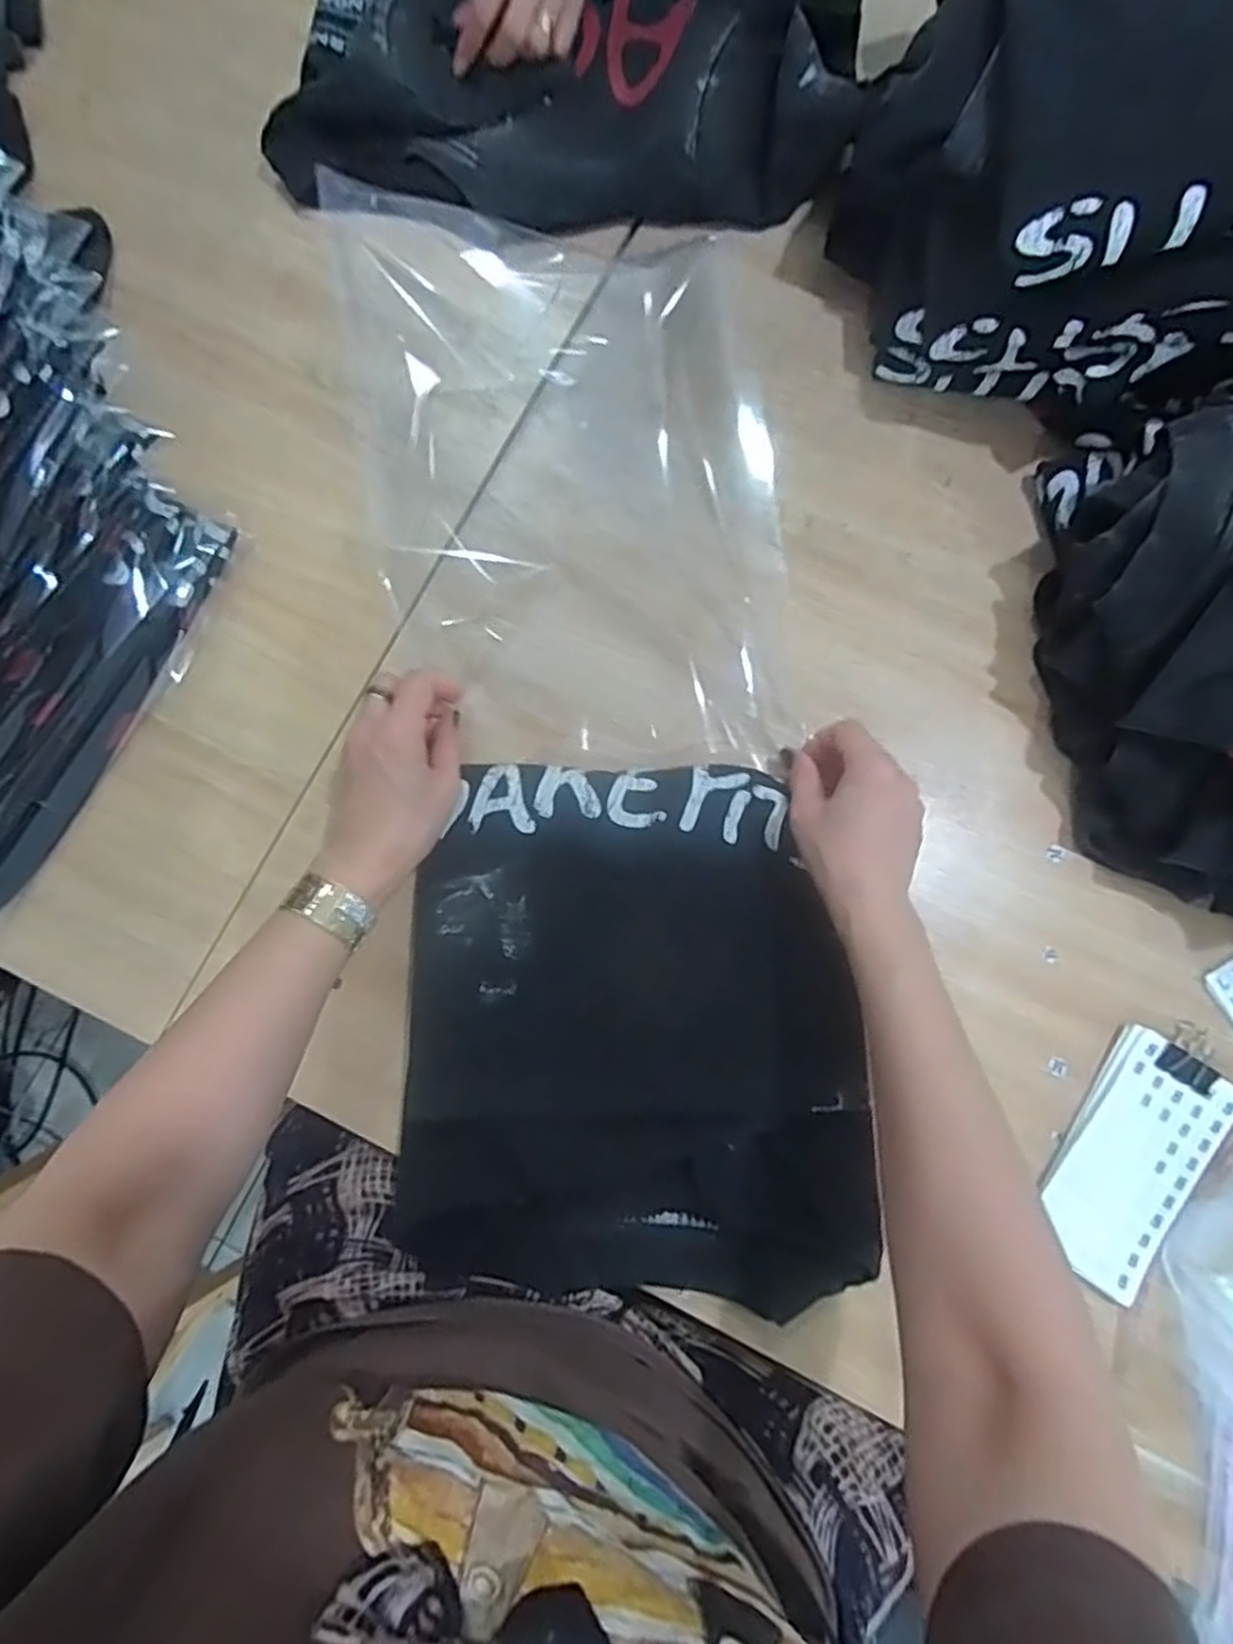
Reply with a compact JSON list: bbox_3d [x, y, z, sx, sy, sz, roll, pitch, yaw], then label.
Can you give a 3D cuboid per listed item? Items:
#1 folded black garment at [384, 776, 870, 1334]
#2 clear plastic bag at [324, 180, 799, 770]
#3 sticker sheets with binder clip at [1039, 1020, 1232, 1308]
[{"bbox_3d":[0.010,0.116,0.450,0.268,0.019,0.300,0,78,0],"label":"folded black garment"},{"bbox_3d":[-0.031,-0.229,0.499,0.258,0.084,0.395,-6,78,-2],"label":"clear plastic bag"},{"bbox_3d":[0.311,0.194,0.446,0.075,0.009,0.157,35,80,7],"label":"sticker sheets with binder clip"}]

